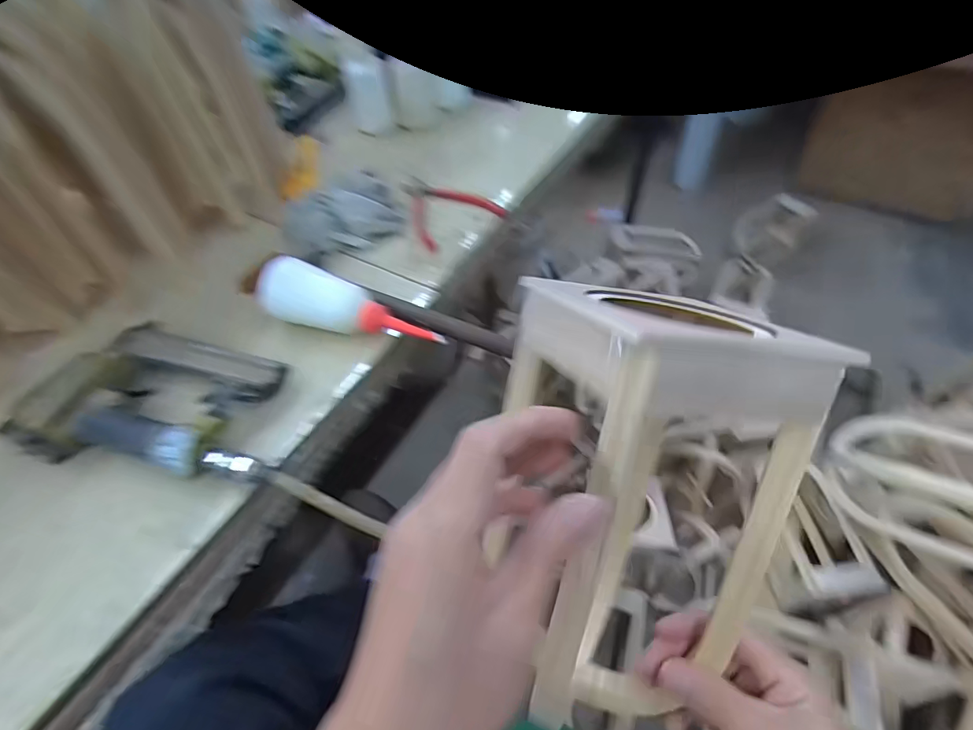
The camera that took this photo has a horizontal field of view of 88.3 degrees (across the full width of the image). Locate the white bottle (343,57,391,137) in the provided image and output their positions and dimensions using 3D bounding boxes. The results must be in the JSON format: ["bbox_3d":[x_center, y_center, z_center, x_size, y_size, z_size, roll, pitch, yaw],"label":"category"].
[{"bbox_3d":[-0.172,-0.393,0.737,0.058,0.098,0.057,-15,53,-9],"label":"white bottle"}]

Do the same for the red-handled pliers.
[{"bbox_3d":[-0.065,-0.207,0.659,0.126,0.023,0.151,-35,58,-22],"label":"red-handled pliers"}]

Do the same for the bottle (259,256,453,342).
[{"bbox_3d":[-0.142,-0.056,0.509,0.162,0.045,0.052,18,52,-8],"label":"bottle"}]

